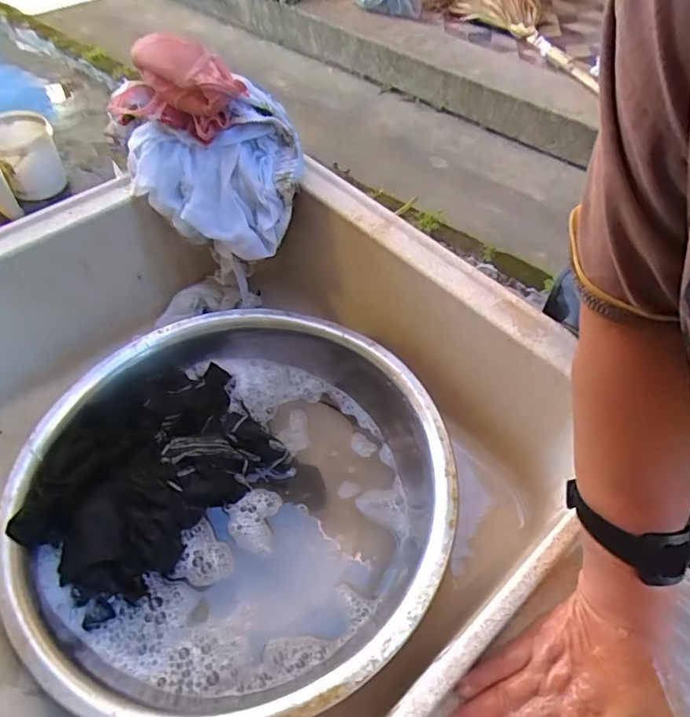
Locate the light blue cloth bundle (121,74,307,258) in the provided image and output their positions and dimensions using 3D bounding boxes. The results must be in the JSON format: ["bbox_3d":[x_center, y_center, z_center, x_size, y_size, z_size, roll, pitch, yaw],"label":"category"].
[{"bbox_3d":[-0.141,-0.201,0.570,0.180,0.120,0.122,-11,54,-13],"label":"light blue cloth bundle"}]

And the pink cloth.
[{"bbox_3d":[-0.177,-0.293,0.543,0.147,0.075,0.095,13,52,5],"label":"pink cloth"}]

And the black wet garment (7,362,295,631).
[{"bbox_3d":[-0.198,0.102,0.523,0.189,0.061,0.247,39,59,22],"label":"black wet garment"}]

